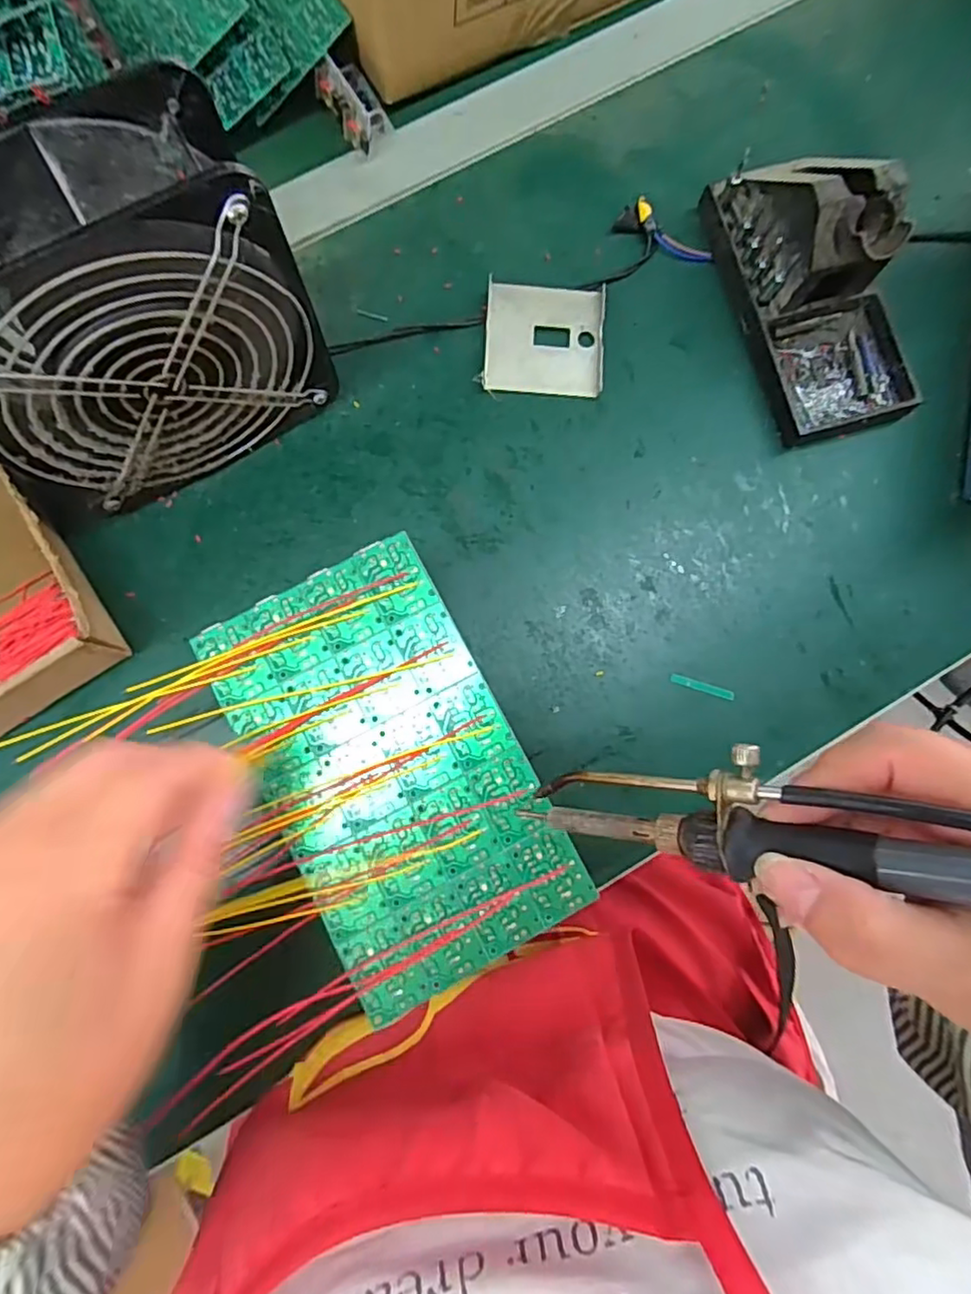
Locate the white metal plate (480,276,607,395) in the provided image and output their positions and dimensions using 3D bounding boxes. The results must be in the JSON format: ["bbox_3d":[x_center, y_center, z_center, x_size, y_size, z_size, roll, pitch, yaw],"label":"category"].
[{"bbox_3d":[0.034,-0.178,0.359,0.069,0.011,0.063,2,81,-2],"label":"white metal plate"}]

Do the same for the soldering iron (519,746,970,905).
[{"bbox_3d":[0.102,0.052,0.181,0.214,0.027,0.034,-2,79,38],"label":"soldering iron"}]

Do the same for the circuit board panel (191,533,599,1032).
[{"bbox_3d":[-0.039,0.050,0.261,0.100,0.004,0.174,-27,83,-6],"label":"circuit board panel"}]

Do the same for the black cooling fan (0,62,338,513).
[{"bbox_3d":[-0.156,-0.138,0.279,0.146,0.152,0.058,-29,84,-6],"label":"black cooling fan"}]

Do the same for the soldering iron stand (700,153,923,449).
[{"bbox_3d":[0.188,-0.204,0.336,0.079,0.070,0.159,-16,82,-5],"label":"soldering iron stand"}]

